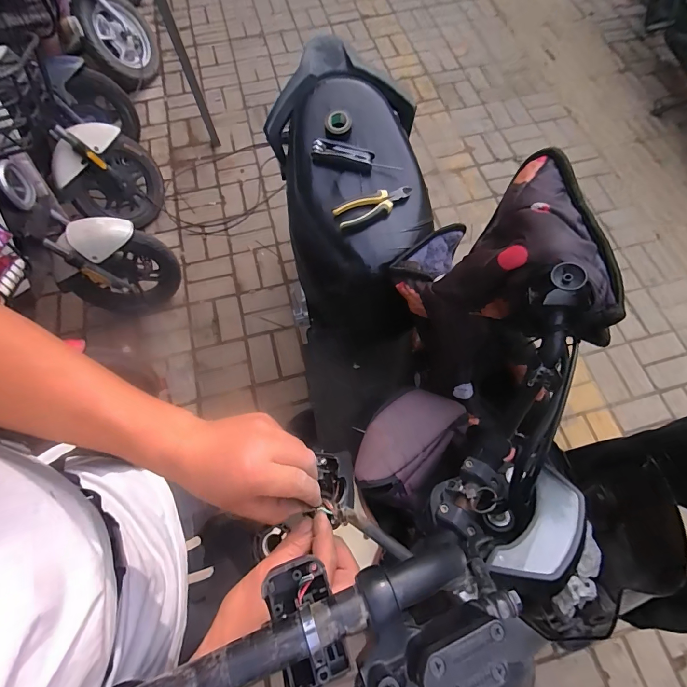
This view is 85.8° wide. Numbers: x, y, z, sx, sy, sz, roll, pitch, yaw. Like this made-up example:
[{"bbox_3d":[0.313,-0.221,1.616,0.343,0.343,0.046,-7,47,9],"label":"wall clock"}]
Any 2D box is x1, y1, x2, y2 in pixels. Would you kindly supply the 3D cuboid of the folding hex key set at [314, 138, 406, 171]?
[{"bbox_3d":[0.023,-0.347,0.684,0.158,0.032,0.034,12,68,5],"label":"folding hex key set"}]

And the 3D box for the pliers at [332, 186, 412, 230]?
[{"bbox_3d":[0.058,-0.261,0.690,0.154,0.020,0.052,-24,70,-10],"label":"pliers"}]

